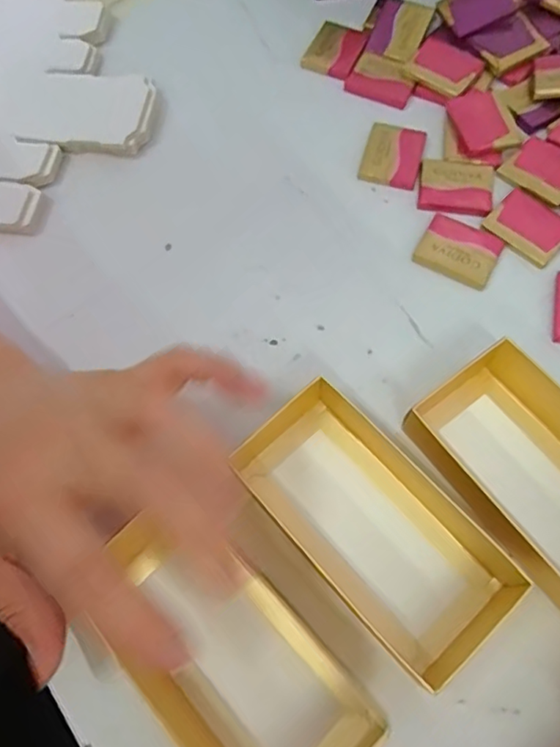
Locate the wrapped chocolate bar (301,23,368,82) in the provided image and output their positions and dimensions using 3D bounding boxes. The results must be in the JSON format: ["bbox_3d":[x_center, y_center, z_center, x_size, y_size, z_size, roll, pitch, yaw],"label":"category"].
[{"bbox_3d":[0.035,-0.201,0.352,0.032,0.005,0.037,24,71,11],"label":"wrapped chocolate bar"}]

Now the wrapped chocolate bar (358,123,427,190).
[{"bbox_3d":[0.064,-0.123,0.319,0.031,0.004,0.040,14,70,8],"label":"wrapped chocolate bar"}]

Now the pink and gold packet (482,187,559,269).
[{"bbox_3d":[0.132,-0.078,0.296,0.032,0.004,0.039,-42,73,-13],"label":"pink and gold packet"}]

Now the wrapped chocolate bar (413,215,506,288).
[{"bbox_3d":[0.094,-0.065,0.294,0.039,0.004,0.035,27,72,12],"label":"wrapped chocolate bar"}]

